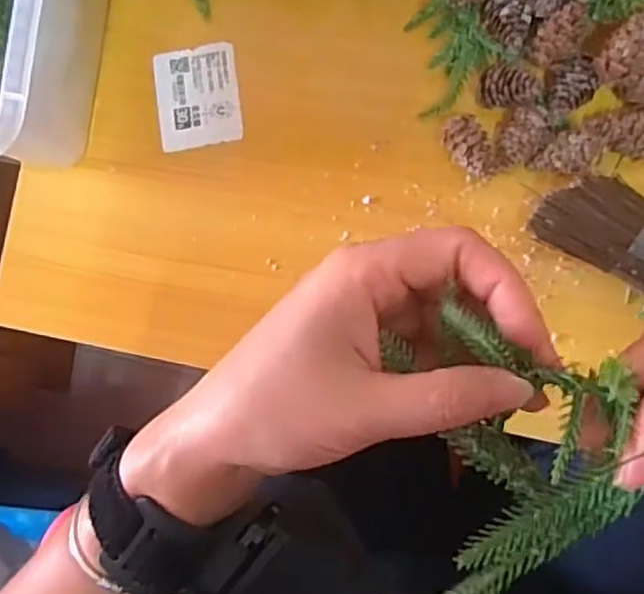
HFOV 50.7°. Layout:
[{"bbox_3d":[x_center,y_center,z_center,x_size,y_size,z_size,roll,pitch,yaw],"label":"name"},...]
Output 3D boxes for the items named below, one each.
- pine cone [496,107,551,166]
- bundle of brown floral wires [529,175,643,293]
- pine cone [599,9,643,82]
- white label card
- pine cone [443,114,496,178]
[{"bbox_3d":[0.104,-0.082,0.352,0.021,0.017,0.027,36,93,9],"label":"pine cone"},{"bbox_3d":[0.163,-0.021,0.337,0.114,0.030,0.038,33,92,9],"label":"bundle of brown floral wires"},{"bbox_3d":[0.153,-0.122,0.329,0.021,0.018,0.044,41,94,9],"label":"pine cone"},{"bbox_3d":[-0.072,-0.116,0.393,0.049,0.004,0.058,-7,86,9],"label":"white label card"},{"bbox_3d":[0.077,-0.078,0.357,0.020,0.020,0.033,-34,82,6],"label":"pine cone"}]

